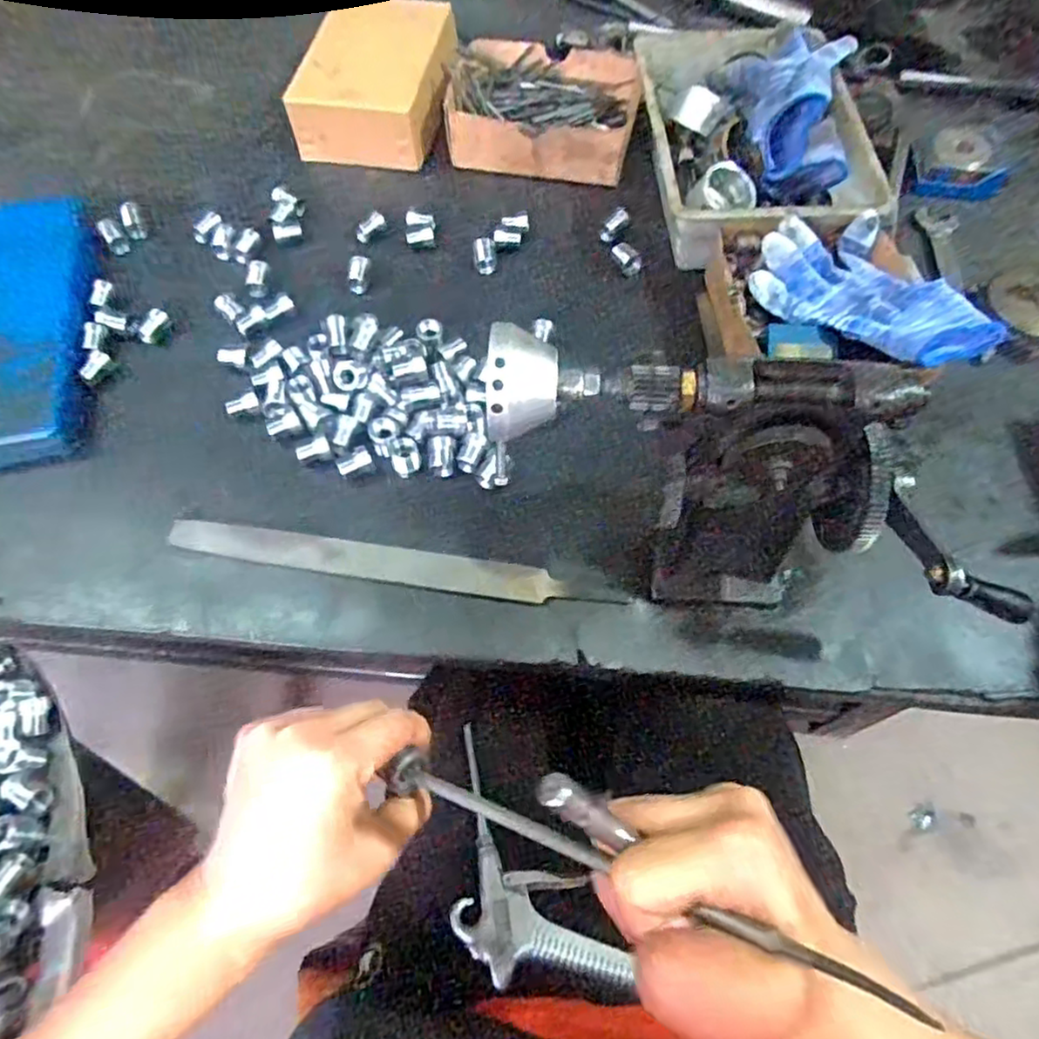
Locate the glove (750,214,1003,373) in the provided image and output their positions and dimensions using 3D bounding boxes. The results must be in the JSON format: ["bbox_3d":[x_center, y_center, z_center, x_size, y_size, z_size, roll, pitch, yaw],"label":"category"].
[{"bbox_3d":[0.253,-0.158,0.497,0.094,0.064,0.158,-28,66,-15],"label":"glove"}]

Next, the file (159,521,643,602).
[{"bbox_3d":[-0.083,0.028,0.441,0.295,0.011,0.023,9,62,4],"label":"file"}]

